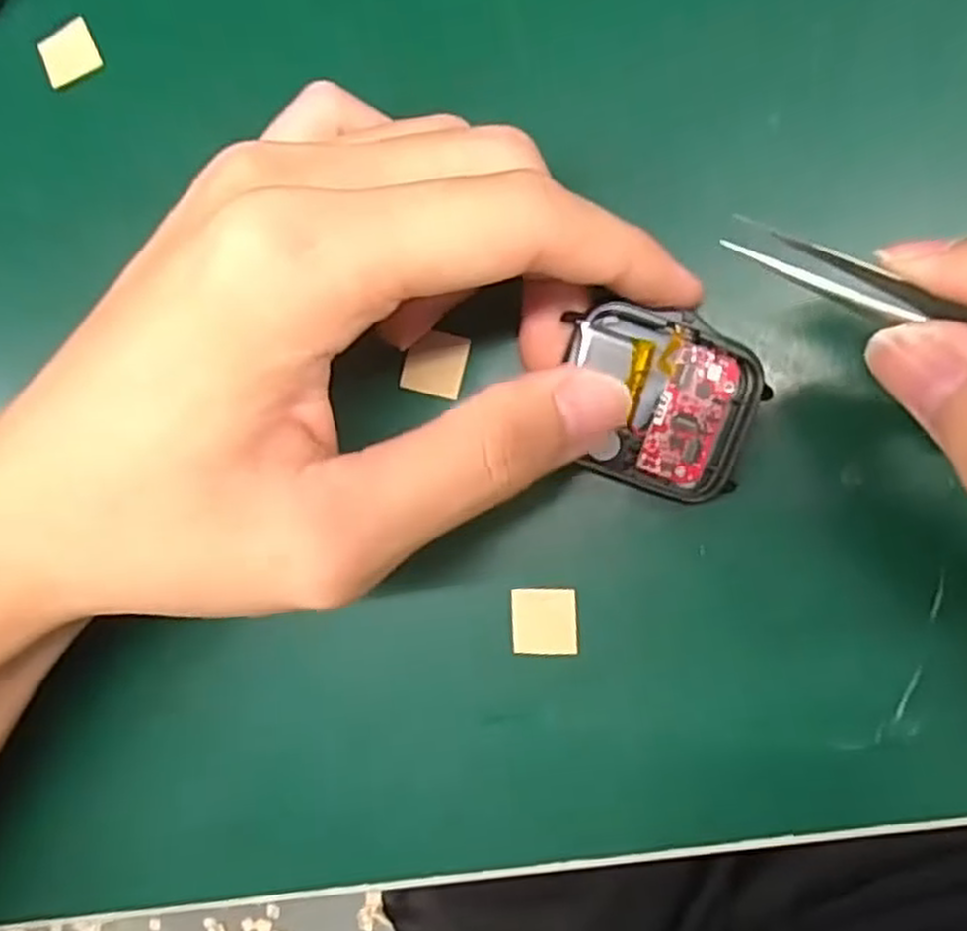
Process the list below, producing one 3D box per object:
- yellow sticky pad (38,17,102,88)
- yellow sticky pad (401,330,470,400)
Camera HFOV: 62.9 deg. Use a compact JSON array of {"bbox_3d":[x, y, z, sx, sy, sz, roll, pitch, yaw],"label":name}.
[{"bbox_3d":[-0.113,-0.112,0.215,0.015,0.004,0.014,-29,85,8],"label":"yellow sticky pad"},{"bbox_3d":[-0.012,-0.025,0.194,0.015,0.004,0.015,13,91,10],"label":"yellow sticky pad"}]

